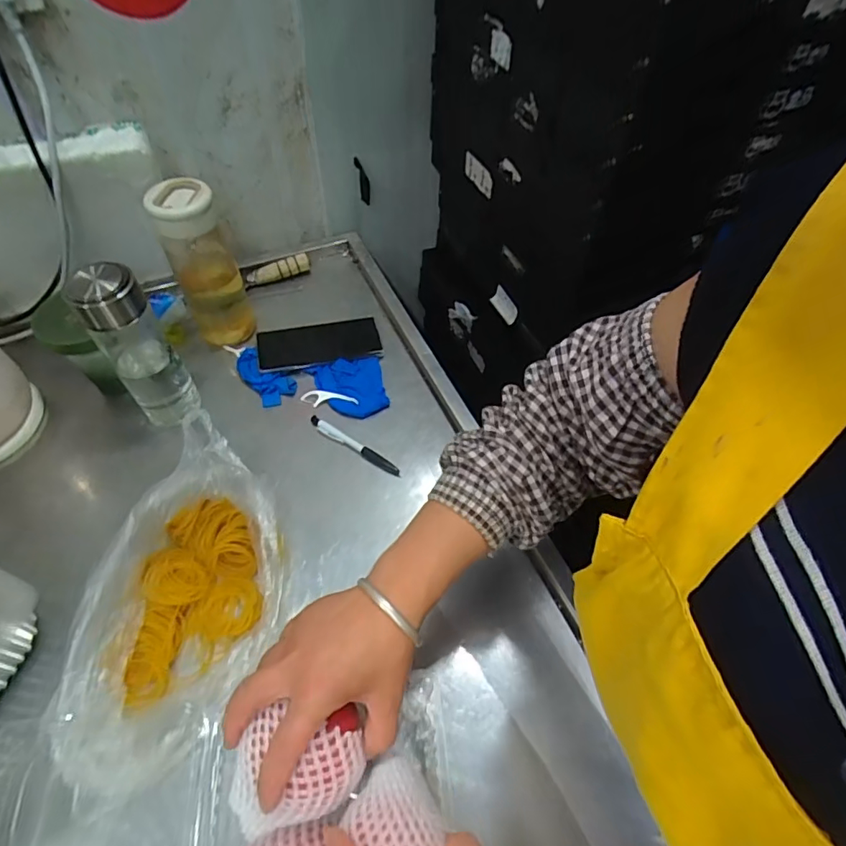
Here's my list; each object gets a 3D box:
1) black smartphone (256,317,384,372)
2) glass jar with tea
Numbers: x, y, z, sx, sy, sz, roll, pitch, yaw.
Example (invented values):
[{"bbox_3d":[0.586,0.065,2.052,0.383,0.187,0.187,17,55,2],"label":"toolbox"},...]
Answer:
[{"bbox_3d":[-0.137,-0.105,0.683,0.158,0.009,0.073,-11,57,-8],"label":"black smartphone"},{"bbox_3d":[-0.269,-0.192,0.632,0.077,0.199,0.071,-21,59,-15],"label":"glass jar with tea"}]

